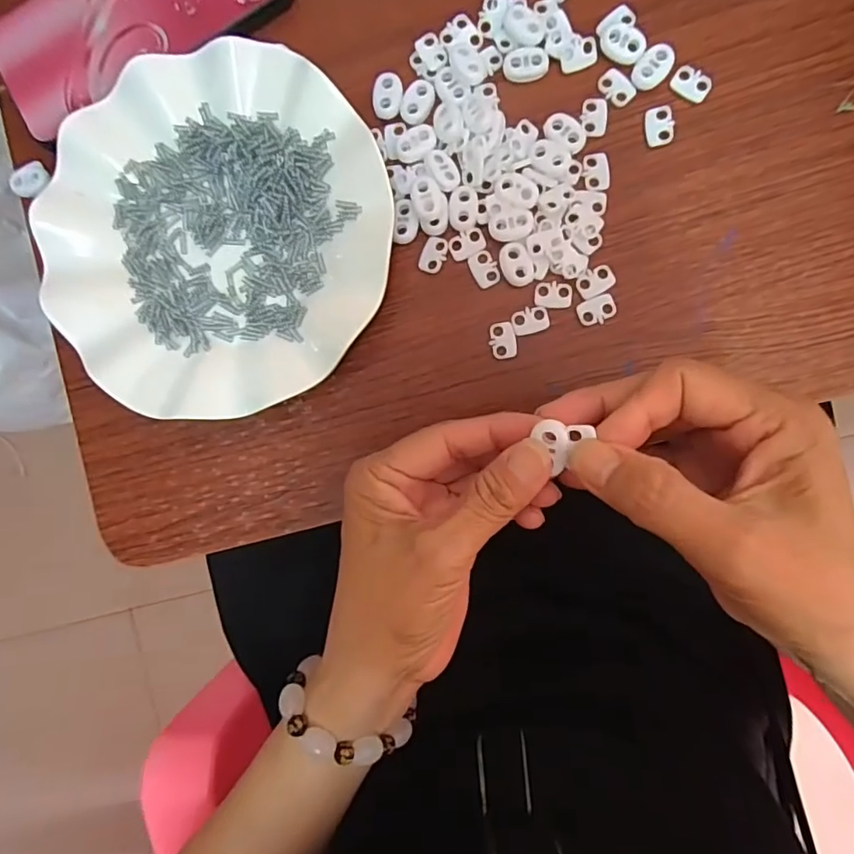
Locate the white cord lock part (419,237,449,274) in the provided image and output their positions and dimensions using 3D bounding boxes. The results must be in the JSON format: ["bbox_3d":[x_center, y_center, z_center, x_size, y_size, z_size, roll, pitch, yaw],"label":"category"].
[{"bbox_3d":[0.004,-0.090,0.280,0.013,0.004,0.019,22,93,4],"label":"white cord lock part"}]

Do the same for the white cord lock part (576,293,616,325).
[{"bbox_3d":[0.087,-0.059,0.271,0.019,0.004,0.014,-19,89,5],"label":"white cord lock part"}]

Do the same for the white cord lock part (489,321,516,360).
[{"bbox_3d":[0.039,-0.045,0.276,0.013,0.004,0.019,-6,90,5],"label":"white cord lock part"}]

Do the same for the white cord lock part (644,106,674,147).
[{"bbox_3d":[0.117,-0.151,0.269,0.012,0.004,0.018,-9,90,5],"label":"white cord lock part"}]

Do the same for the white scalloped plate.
[{"bbox_3d":[-0.108,-0.100,0.281,0.178,0.022,0.181,0,91,5],"label":"white scalloped plate"}]

